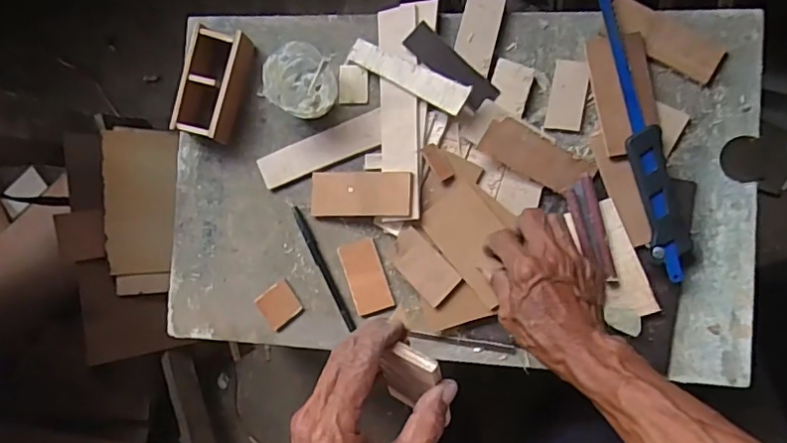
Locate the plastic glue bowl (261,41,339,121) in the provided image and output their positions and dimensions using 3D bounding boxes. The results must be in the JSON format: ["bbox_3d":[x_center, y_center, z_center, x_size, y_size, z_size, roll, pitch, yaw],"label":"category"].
[{"bbox_3d":[-0.091,-0.139,0.559,0.065,0.064,0.065,0,89,9],"label":"plastic glue bowl"}]

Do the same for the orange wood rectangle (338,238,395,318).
[{"bbox_3d":[-0.028,0.057,0.571,0.040,0.006,0.073,-19,86,8],"label":"orange wood rectangle"}]

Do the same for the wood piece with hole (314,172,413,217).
[{"bbox_3d":[-0.032,-0.027,0.559,0.110,0.007,0.044,1,89,25],"label":"wood piece with hole"}]

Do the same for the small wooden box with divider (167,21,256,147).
[{"bbox_3d":[-0.187,-0.141,0.582,0.060,0.034,0.112,14,91,9],"label":"small wooden box with divider"}]

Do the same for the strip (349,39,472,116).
[{"bbox_3d":[0.013,-0.143,0.551,0.136,0.006,0.029,31,103,25],"label":"strip"}]

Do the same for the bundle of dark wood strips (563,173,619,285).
[{"bbox_3d":[0.183,0.009,0.518,0.026,0.008,0.101,-17,89,8],"label":"bundle of dark wood strips"}]

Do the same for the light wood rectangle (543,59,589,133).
[{"bbox_3d":[0.168,-0.121,0.543,0.033,0.008,0.067,8,90,9],"label":"light wood rectangle"}]

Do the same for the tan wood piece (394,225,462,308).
[{"bbox_3d":[0.028,0.044,0.542,0.039,0.006,0.071,-44,83,5],"label":"tan wood piece"}]

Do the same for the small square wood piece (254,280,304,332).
[{"bbox_3d":[-0.118,0.087,0.585,0.040,0.007,0.040,-40,83,6],"label":"small square wood piece"}]

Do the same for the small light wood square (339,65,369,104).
[{"bbox_3d":[-0.041,-0.142,0.583,0.031,0.007,0.039,3,89,9],"label":"small light wood square"}]

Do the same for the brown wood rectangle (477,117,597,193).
[{"bbox_3d":[0.136,-0.061,0.532,0.105,0.009,0.039,28,102,-1],"label":"brown wood rectangle"}]

